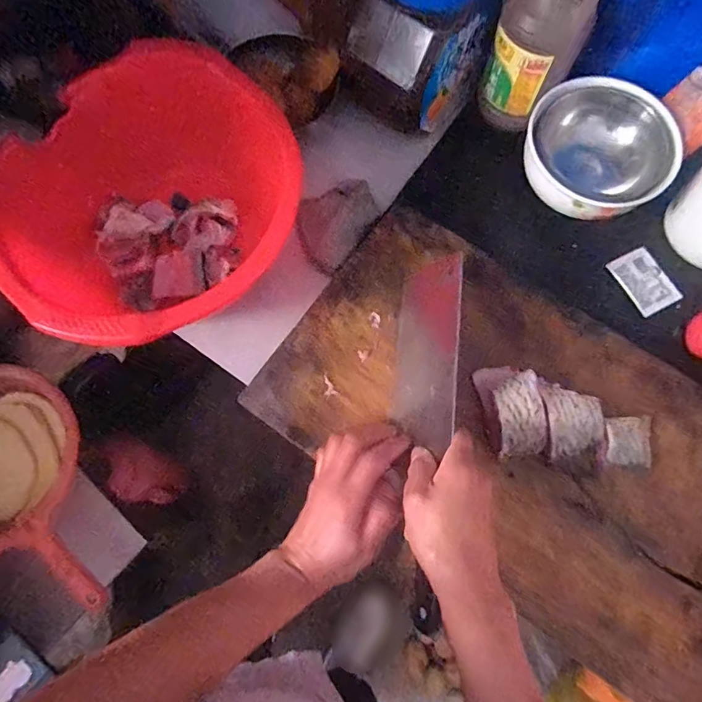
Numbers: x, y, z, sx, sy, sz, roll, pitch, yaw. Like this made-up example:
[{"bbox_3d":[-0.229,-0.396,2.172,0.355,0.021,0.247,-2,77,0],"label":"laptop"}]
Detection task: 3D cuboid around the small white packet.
[{"bbox_3d":[0.314,-0.075,0.509,0.051,0.005,0.068,-27,74,-6],"label":"small white packet"}]

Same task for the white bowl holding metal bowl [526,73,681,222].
[{"bbox_3d":[0.252,-0.200,0.494,0.137,0.075,0.130,-1,73,2],"label":"white bowl holding metal bowl"}]

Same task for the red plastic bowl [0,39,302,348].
[{"bbox_3d":[-0.186,-0.134,0.480,0.294,0.110,0.271,-1,73,2],"label":"red plastic bowl"}]

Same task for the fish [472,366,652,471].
[{"bbox_3d":[0.187,0.057,0.423,0.167,0.044,0.082,7,74,4],"label":"fish"}]

